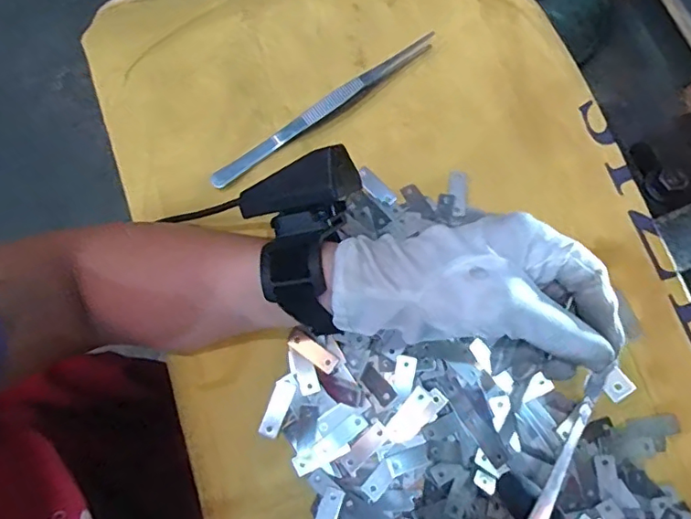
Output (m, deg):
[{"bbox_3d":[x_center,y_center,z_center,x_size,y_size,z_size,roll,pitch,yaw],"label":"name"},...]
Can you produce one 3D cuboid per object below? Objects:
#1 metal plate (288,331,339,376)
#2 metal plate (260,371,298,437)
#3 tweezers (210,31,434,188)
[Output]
[{"bbox_3d":[-0.021,0.060,0.348,0.034,0.004,0.012,35,77,9],"label":"metal plate"},{"bbox_3d":[-0.042,0.092,0.340,0.014,0.004,0.039,18,75,5],"label":"metal plate"},{"bbox_3d":[-0.016,-0.109,0.385,0.187,0.015,0.012,-35,77,-9],"label":"tweezers"}]

